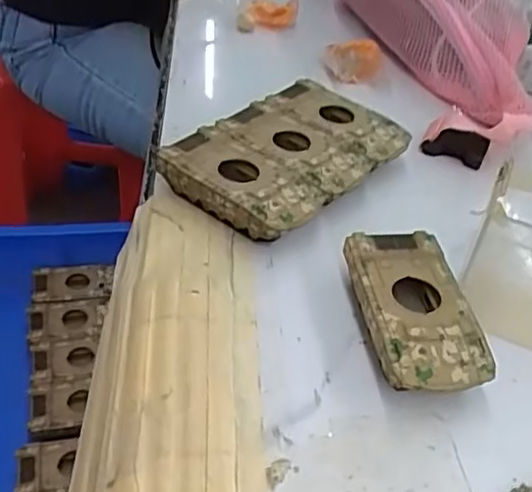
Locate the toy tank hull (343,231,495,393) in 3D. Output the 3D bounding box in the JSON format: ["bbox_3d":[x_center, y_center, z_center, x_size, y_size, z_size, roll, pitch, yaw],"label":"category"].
[{"bbox_3d":[0.073,0.034,0.326,0.052,0.025,0.093,-1,42,-11],"label":"toy tank hull"}]

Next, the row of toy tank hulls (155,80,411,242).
[{"bbox_3d":[0.017,-0.058,0.416,0.090,0.027,0.147,34,47,25],"label":"row of toy tank hulls"}]

